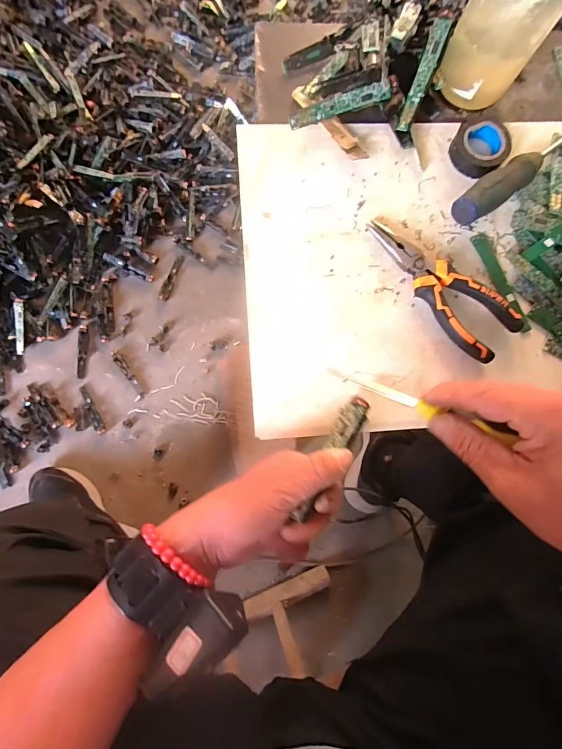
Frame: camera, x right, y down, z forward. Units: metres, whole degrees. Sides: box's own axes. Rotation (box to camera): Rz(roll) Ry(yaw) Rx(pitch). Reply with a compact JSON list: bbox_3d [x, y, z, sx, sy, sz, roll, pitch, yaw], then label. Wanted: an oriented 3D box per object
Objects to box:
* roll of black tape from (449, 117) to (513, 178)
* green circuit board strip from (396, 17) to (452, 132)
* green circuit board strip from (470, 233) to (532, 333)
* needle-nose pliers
[{"bbox_3d":[0.191,-0.219,0.365,0.053,0.020,0.051,1,80,-5],"label":"roll of black tape"},{"bbox_3d":[0.133,-0.278,0.355,0.015,0.010,0.099,20,97,-5],"label":"green circuit board strip"},{"bbox_3d":[0.206,-0.086,0.354,0.016,0.007,0.100,-23,82,-8],"label":"green circuit board strip"},{"bbox_3d":[0.143,-0.083,0.334,0.055,0.023,0.152,-38,85,-10],"label":"needle-nose pliers"}]

